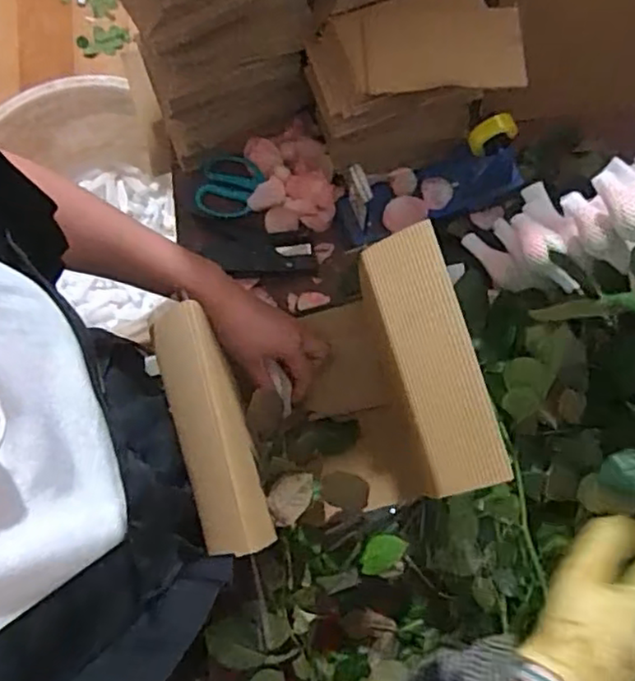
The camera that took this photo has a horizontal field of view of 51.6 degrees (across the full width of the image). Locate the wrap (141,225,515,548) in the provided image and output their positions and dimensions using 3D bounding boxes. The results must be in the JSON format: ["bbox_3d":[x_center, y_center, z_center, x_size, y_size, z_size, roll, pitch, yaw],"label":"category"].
[{"bbox_3d":[0.007,0.054,0.603,0.234,0.185,0.212,-15,77,-2],"label":"wrap"}]

